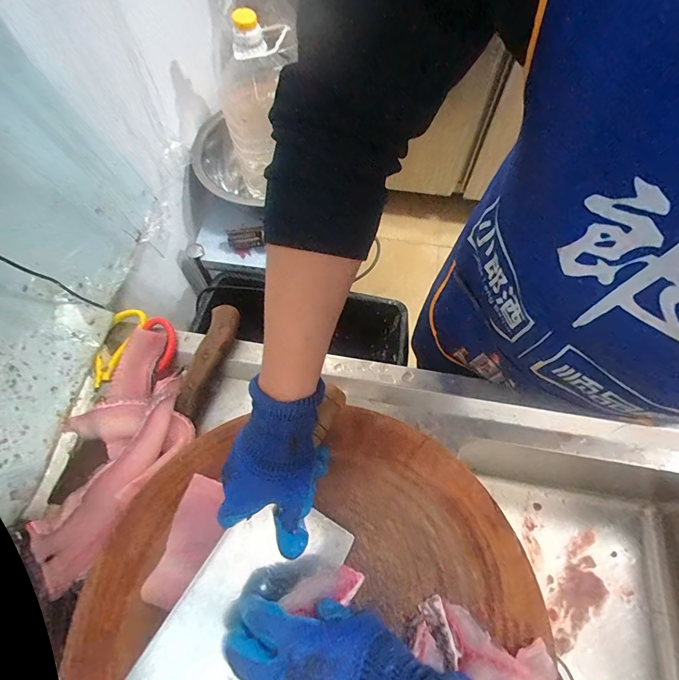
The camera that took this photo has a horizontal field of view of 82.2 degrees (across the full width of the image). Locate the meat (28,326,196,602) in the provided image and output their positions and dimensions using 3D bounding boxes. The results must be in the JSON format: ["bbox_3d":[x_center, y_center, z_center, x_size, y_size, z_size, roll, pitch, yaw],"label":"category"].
[{"bbox_3d":[-0.269,0.123,0.457,0.159,0.050,0.264,33,69,14],"label":"meat"}]

